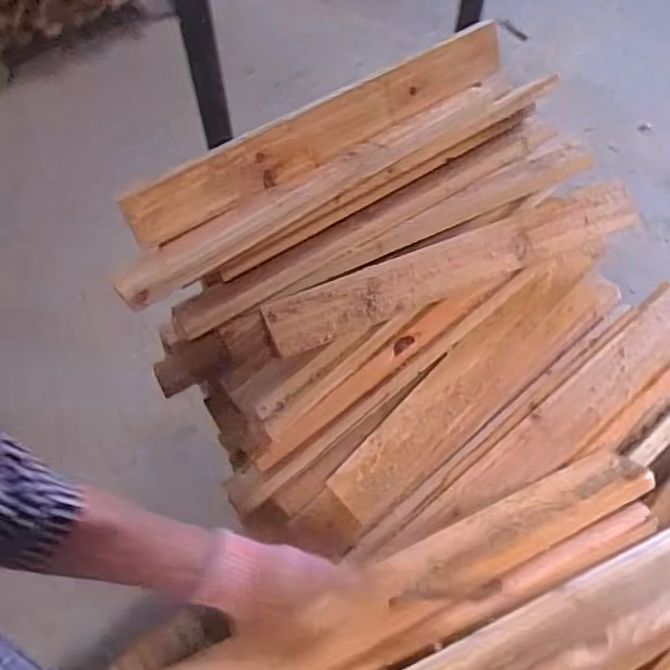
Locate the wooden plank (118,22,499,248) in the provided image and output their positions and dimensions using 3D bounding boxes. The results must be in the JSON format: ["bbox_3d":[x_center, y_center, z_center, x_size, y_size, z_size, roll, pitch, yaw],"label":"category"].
[{"bbox_3d":[-0.009,-0.230,0.671,0.465,0.060,0.034,-31,23,-18],"label":"wooden plank"}]

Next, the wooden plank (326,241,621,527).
[{"bbox_3d":[0.178,0.041,0.705,0.448,0.033,0.086,-37,65,-22],"label":"wooden plank"}]

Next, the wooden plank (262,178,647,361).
[{"bbox_3d":[0.151,-0.084,0.694,0.471,0.016,0.061,-21,86,-15],"label":"wooden plank"}]

